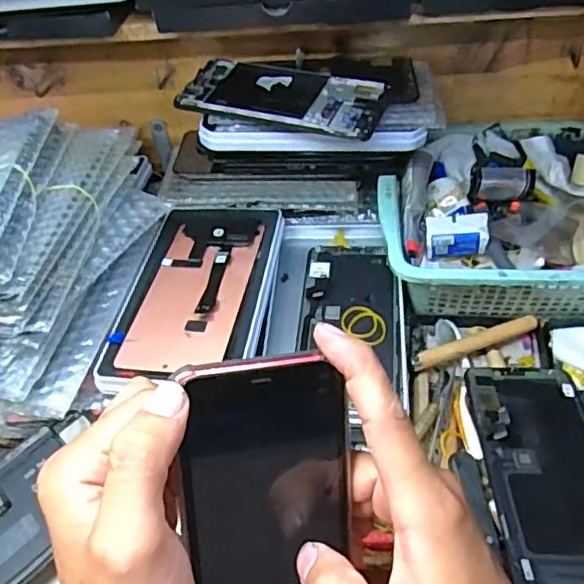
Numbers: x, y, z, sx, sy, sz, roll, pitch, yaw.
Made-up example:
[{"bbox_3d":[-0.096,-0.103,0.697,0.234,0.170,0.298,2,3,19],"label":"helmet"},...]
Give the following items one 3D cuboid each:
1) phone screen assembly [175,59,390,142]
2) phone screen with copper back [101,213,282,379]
[{"bbox_3d":[-0.005,-0.151,0.456,0.152,0.014,0.073,12,49,17],"label":"phone screen assembly"},{"bbox_3d":[-0.069,-0.005,0.441,0.095,0.007,0.171,4,48,10],"label":"phone screen with copper back"}]

